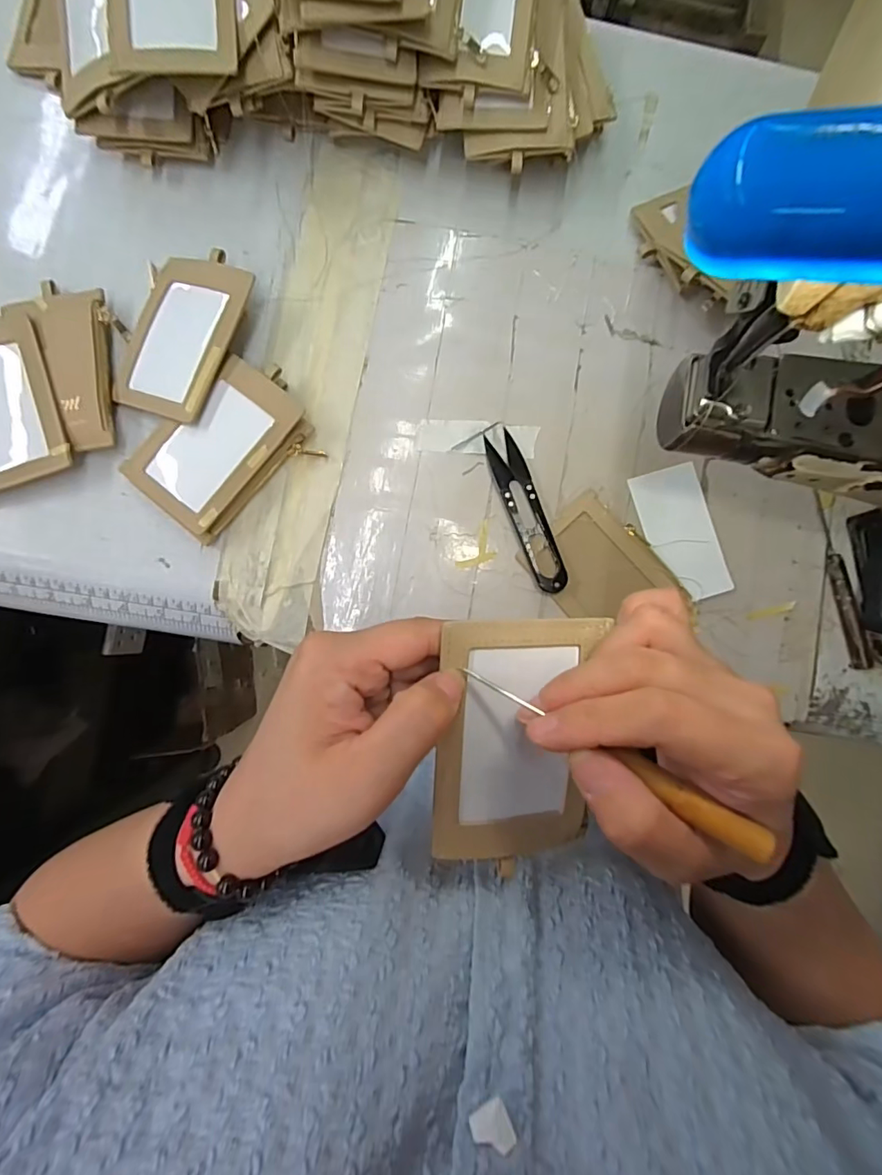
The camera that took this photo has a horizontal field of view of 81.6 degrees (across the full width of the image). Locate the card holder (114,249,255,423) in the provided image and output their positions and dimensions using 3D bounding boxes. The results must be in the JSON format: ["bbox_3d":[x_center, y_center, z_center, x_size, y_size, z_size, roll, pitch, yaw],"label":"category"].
[{"bbox_3d":[-0.175,-0.172,0.346,0.073,0.009,0.113,18,87,14],"label":"card holder"}]

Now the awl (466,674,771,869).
[{"bbox_3d":[0.060,0.060,0.187,0.115,0.008,0.011,29,87,17],"label":"awl"}]

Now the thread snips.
[{"bbox_3d":[0.061,-0.054,0.365,0.025,0.011,0.119,-21,88,-4],"label":"thread snips"}]

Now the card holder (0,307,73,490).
[{"bbox_3d":[-0.295,-0.125,0.341,0.076,0.018,0.114,-21,88,-4],"label":"card holder"}]

